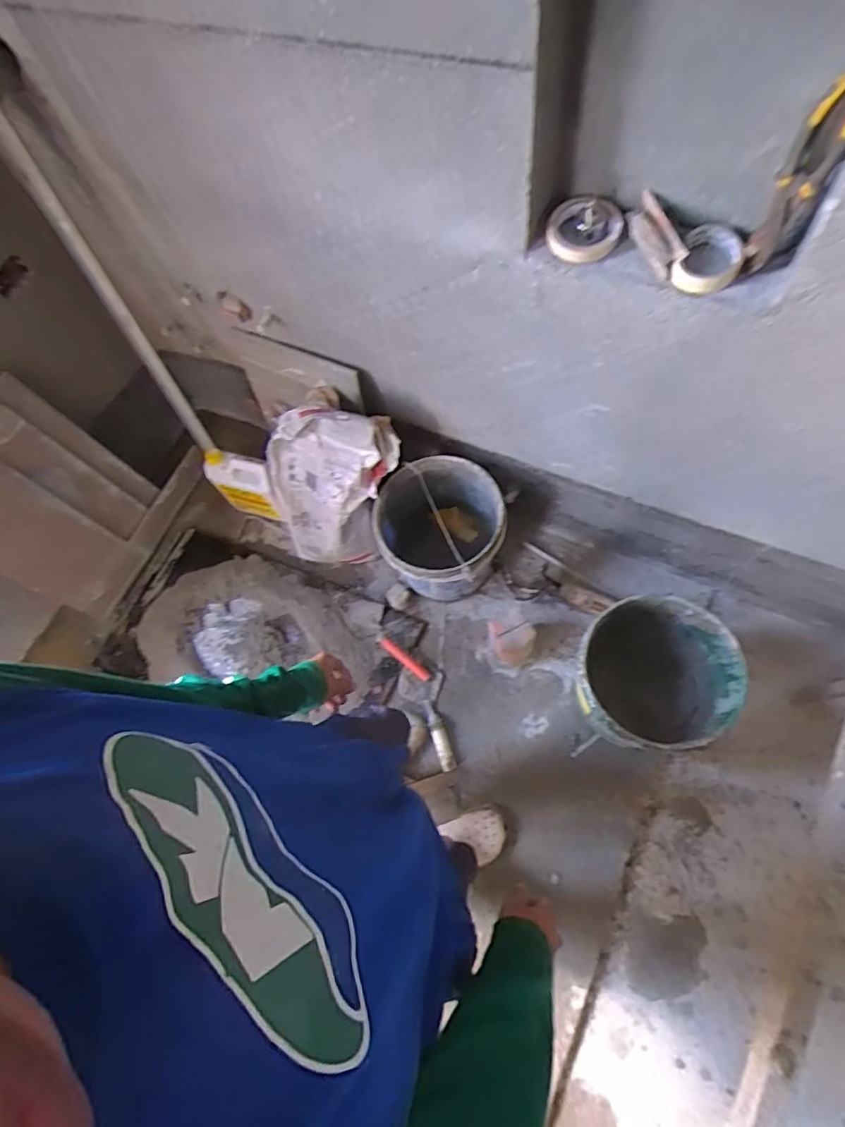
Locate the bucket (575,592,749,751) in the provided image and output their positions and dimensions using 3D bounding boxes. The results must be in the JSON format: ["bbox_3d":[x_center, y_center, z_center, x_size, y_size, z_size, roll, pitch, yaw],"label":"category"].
[{"bbox_3d":[0.495,0.262,1.264,0.318,0.335,0.295,-1,70,2],"label":"bucket"}]

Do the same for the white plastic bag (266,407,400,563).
[{"bbox_3d":[-0.217,-0.160,1.383,0.334,0.492,0.180,-1,70,2],"label":"white plastic bag"}]

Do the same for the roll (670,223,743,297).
[{"bbox_3d":[0.384,-0.404,0.741,0.080,0.040,0.092,28,73,12],"label":"roll"}]

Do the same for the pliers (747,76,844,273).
[{"bbox_3d":[0.437,-0.440,0.642,0.044,0.196,0.014,24,61,12],"label":"pliers"}]

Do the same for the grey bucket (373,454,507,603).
[{"bbox_3d":[0.044,-0.065,1.413,0.296,0.340,0.299,-1,70,2],"label":"grey bucket"}]

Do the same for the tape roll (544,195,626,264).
[{"bbox_3d":[0.229,-0.471,0.779,0.103,0.035,0.103,-1,70,2],"label":"tape roll"}]

